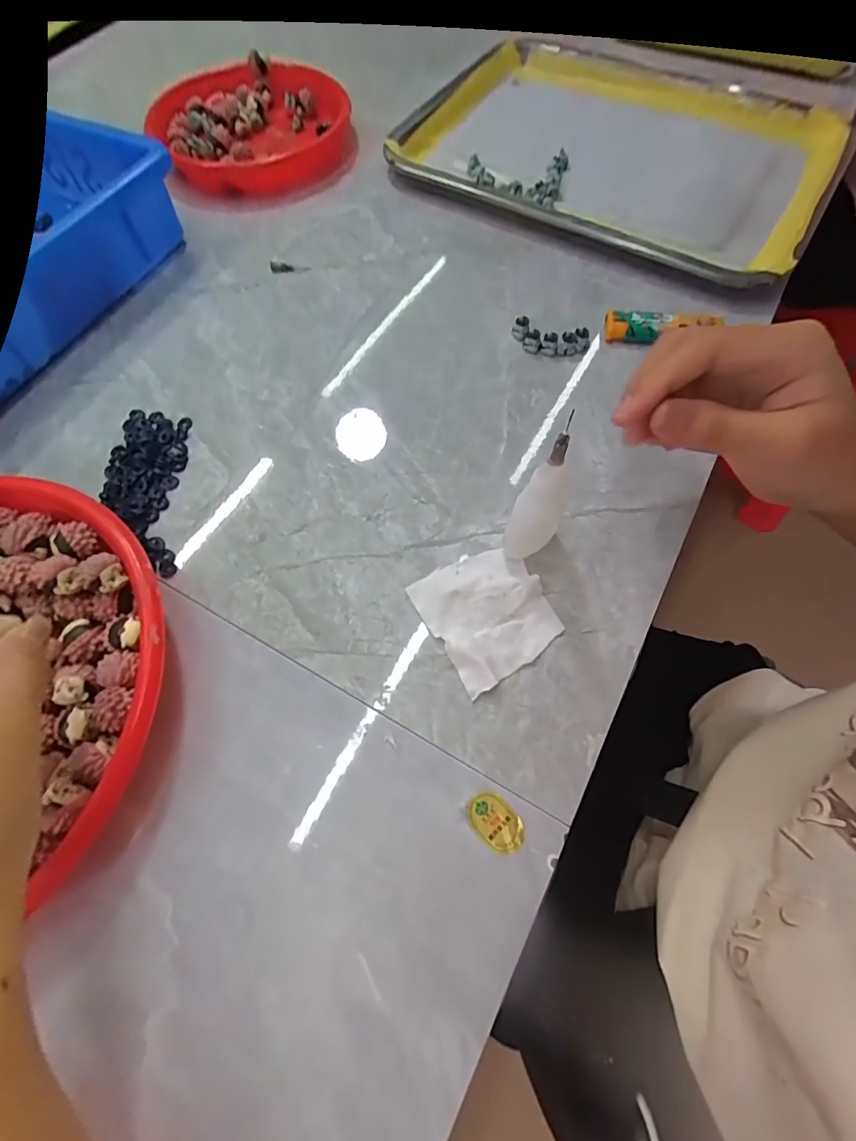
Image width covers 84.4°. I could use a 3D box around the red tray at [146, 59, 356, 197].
[{"bbox_3d":[-0.157,-0.401,0.417,0.160,0.031,0.173,-18,68,-7],"label":"red tray"}]

